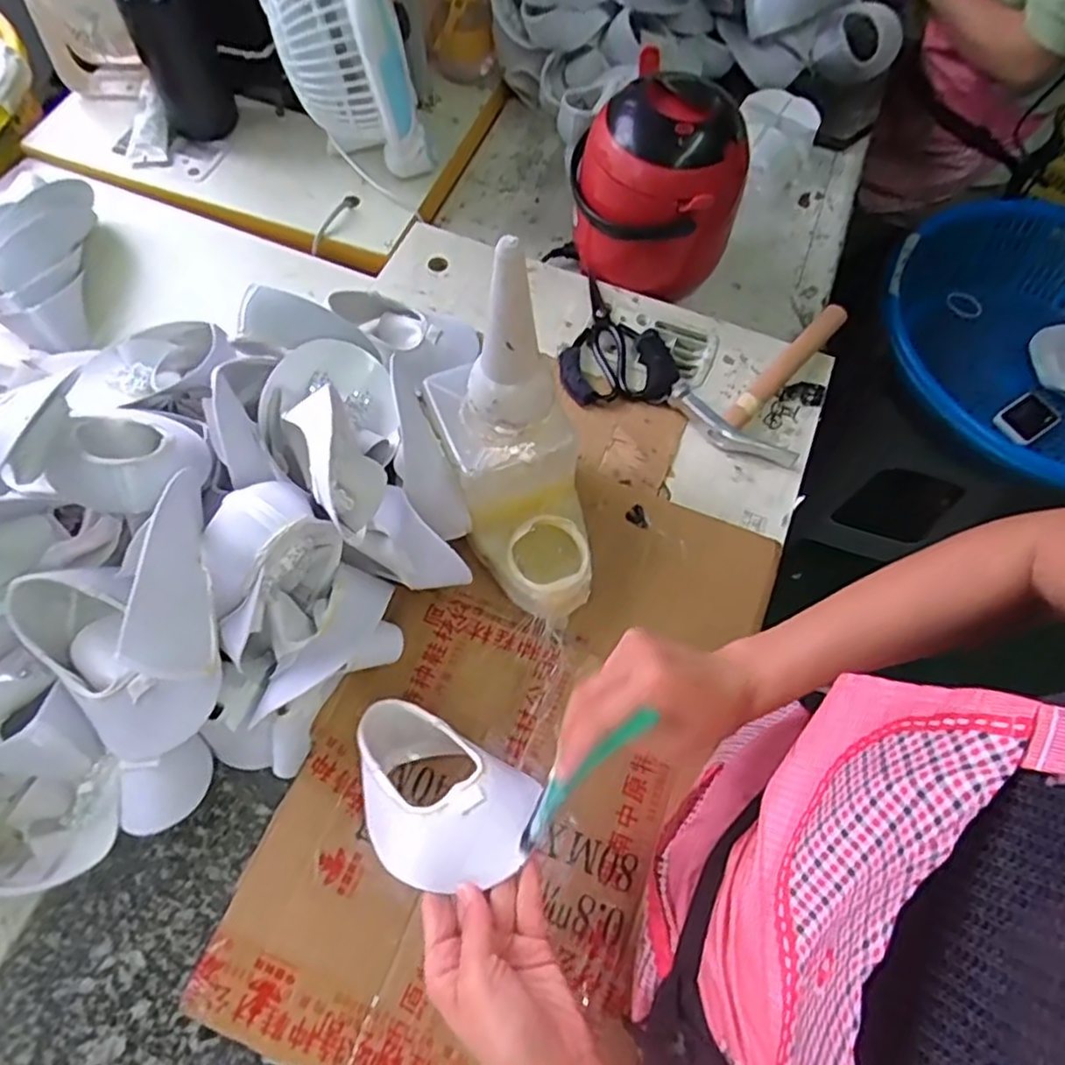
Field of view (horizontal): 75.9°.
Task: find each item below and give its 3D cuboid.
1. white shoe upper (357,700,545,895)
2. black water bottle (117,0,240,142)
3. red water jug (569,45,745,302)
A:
[{"bbox_3d":[-0.074,0.189,0.489,0.144,0.085,0.095,30,68,11],"label":"white shoe upper"},{"bbox_3d":[-0.438,-0.591,0.818,0.103,0.211,0.072,-21,68,-11],"label":"black water bottle"},{"bbox_3d":[0.148,-0.406,0.779,0.188,0.170,0.178,1,65,-2],"label":"red water jug"}]

